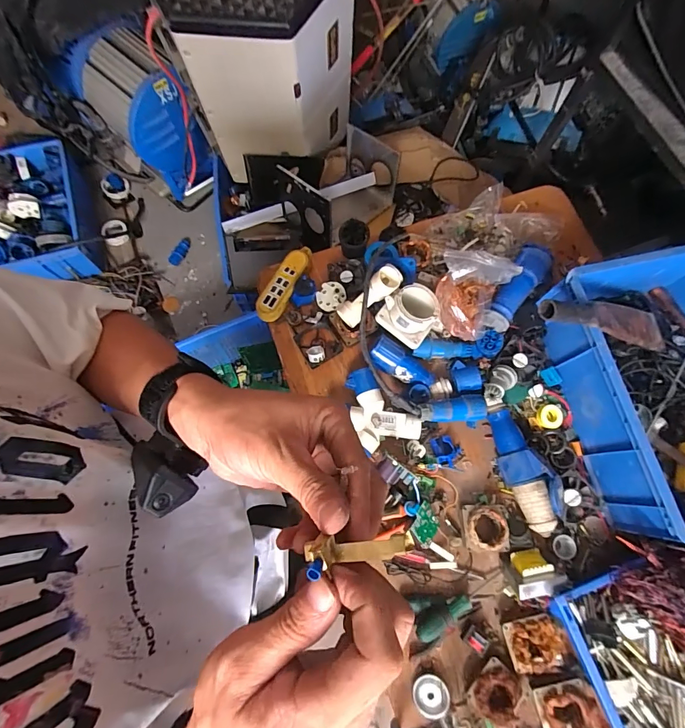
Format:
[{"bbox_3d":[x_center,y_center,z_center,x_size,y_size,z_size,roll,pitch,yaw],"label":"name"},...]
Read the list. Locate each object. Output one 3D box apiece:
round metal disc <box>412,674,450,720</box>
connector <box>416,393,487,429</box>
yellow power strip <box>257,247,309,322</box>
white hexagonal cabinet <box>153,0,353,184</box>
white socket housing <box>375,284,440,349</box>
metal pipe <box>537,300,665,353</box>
[{"bbox_3d":[0.151,0.569,0.677,0.059,0.019,0.062,1,74,-2],"label":"round metal disc"},{"bbox_3d":[0.219,0.093,0.789,0.138,0.053,0.059,-4,74,-3],"label":"connector"},{"bbox_3d":[-0.133,-0.181,0.883,0.059,0.030,0.186,24,74,5],"label":"yellow power strip"},{"bbox_3d":[-0.210,-0.810,1.066,0.453,0.504,0.340,6,73,-1],"label":"white hexagonal cabinet"},{"bbox_3d":[0.136,-0.103,0.789,0.106,0.061,0.106,36,75,8],"label":"white socket housing"},{"bbox_3d":[0.493,-0.077,0.726,0.371,0.033,0.081,4,71,-29],"label":"metal pipe"}]

